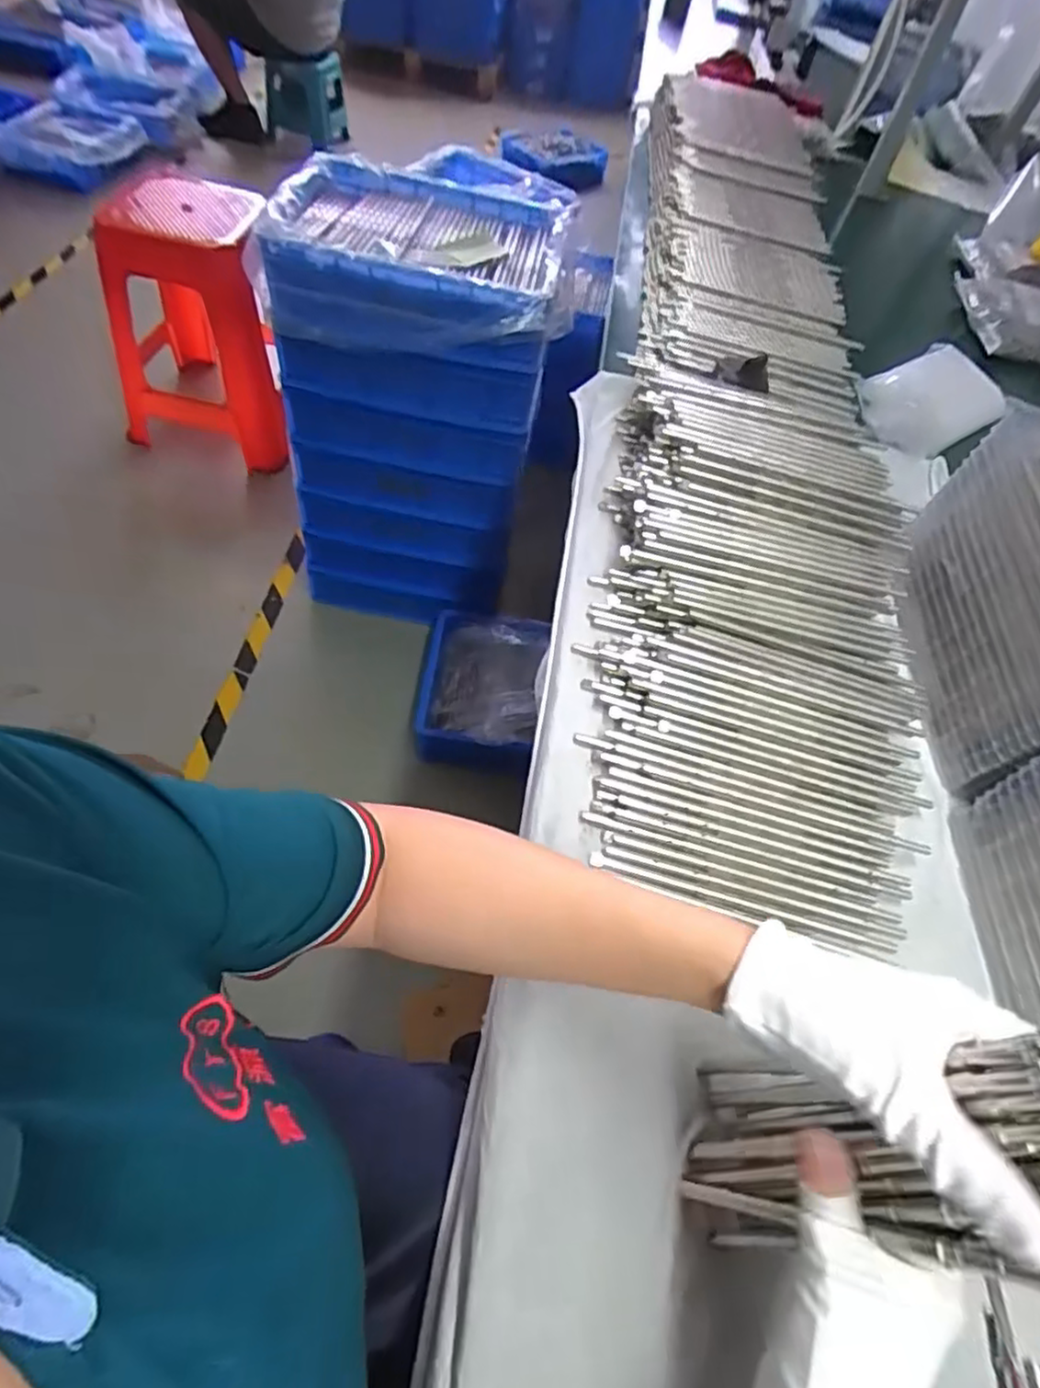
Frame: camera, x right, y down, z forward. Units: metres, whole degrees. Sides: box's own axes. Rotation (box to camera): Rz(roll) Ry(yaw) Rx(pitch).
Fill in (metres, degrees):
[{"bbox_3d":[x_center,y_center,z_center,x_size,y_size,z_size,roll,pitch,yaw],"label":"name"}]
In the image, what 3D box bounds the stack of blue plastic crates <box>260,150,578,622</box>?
[{"bbox_3d":[-0.188,-0.485,1.265,0.406,0.678,0.307,11,54,-2],"label":"stack of blue plastic crates"}]

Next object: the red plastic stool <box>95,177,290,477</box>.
[{"bbox_3d":[-0.746,-0.866,1.594,0.372,0.512,0.372,5,54,0],"label":"red plastic stool"}]

